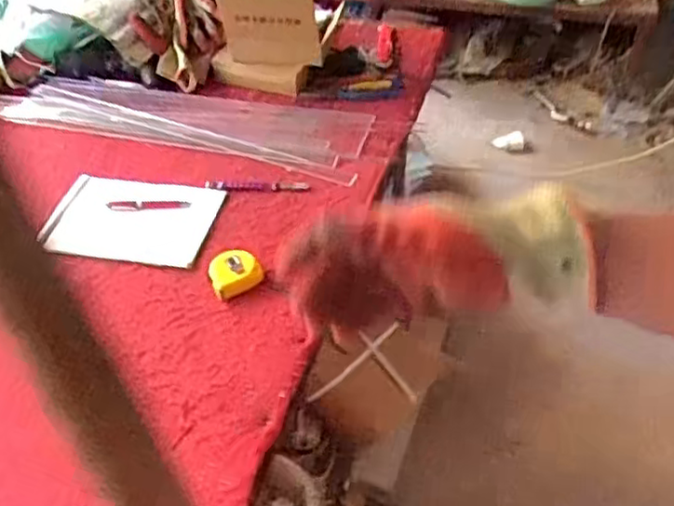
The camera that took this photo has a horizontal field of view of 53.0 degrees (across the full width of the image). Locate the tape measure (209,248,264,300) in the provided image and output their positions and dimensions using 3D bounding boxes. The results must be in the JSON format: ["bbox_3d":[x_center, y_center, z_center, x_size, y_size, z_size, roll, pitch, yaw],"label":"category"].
[{"bbox_3d":[-0.148,0.029,0.983,0.072,0.030,0.079,-20,45,-14],"label":"tape measure"}]

